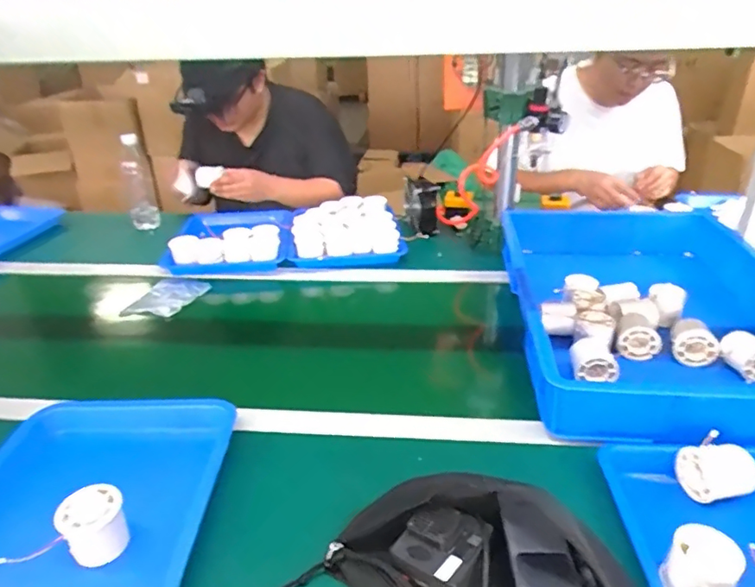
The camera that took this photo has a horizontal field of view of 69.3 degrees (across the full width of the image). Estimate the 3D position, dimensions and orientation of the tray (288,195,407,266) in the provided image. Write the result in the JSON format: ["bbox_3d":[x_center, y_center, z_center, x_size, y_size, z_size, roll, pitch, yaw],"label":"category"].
[{"bbox_3d":[-0.077,-0.142,1.218,0.246,0.062,0.259,-5,28,-5],"label":"tray"}]

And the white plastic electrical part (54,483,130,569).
[{"bbox_3d":[-0.278,0.230,0.538,0.059,0.059,0.057,-21,33,-32],"label":"white plastic electrical part"}]

